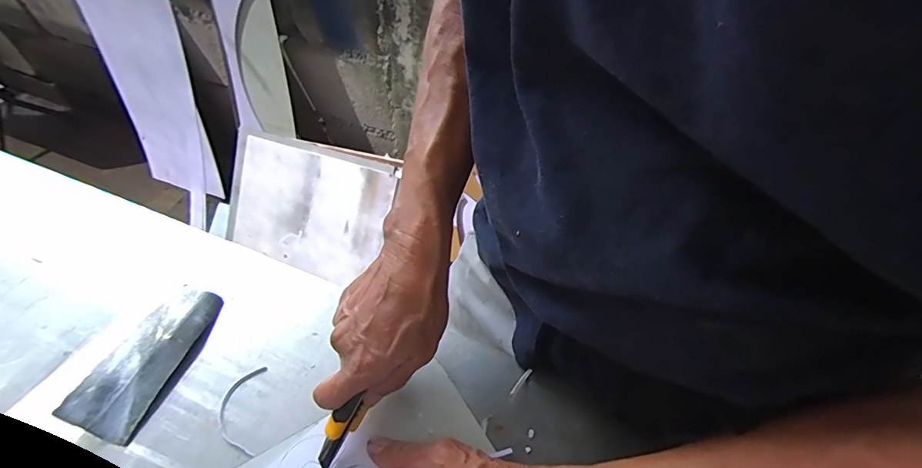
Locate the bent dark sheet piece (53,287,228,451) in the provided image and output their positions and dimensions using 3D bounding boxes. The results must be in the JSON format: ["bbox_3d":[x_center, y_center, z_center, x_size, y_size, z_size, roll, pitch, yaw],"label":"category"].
[{"bbox_3d":[-0.263,0.101,0.395,0.058,0.023,0.132,15,52,10],"label":"bent dark sheet piece"}]

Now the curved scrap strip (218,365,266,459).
[{"bbox_3d":[-0.179,0.142,0.377,0.032,0.004,0.072,-4,51,-5],"label":"curved scrap strip"}]

